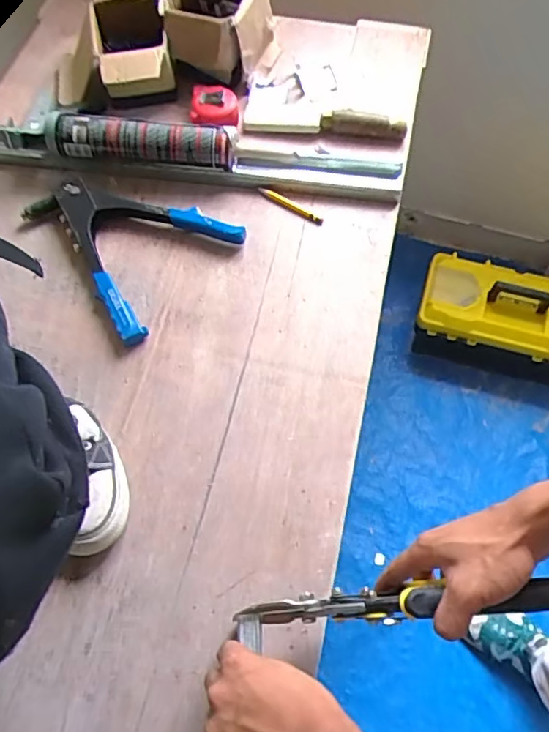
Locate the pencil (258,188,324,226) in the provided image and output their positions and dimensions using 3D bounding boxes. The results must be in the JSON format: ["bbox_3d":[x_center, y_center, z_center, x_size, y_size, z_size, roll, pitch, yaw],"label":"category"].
[{"bbox_3d":[0.021,-0.207,0.741,0.097,0.007,0.011,33,67,17],"label":"pencil"}]

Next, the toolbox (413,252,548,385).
[{"bbox_3d":[0.545,-0.098,1.376,0.399,0.218,0.199,14,63,8],"label":"toolbox"}]

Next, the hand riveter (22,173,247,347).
[{"bbox_3d":[-0.189,-0.159,0.710,0.244,0.031,0.188,37,69,19],"label":"hand riveter"}]

